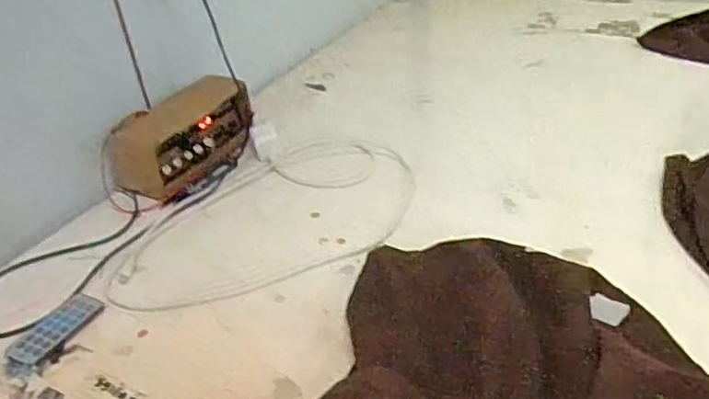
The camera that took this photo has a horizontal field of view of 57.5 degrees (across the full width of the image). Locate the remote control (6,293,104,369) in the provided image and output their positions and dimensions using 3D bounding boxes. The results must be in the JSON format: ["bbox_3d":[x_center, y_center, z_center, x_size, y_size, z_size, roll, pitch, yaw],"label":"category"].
[{"bbox_3d":[-0.272,0.117,0.591,0.045,0.004,0.086,11,38,25],"label":"remote control"}]

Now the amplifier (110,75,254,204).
[{"bbox_3d":[-0.198,-0.078,0.795,0.069,0.083,0.202,17,41,32],"label":"amplifier"}]

